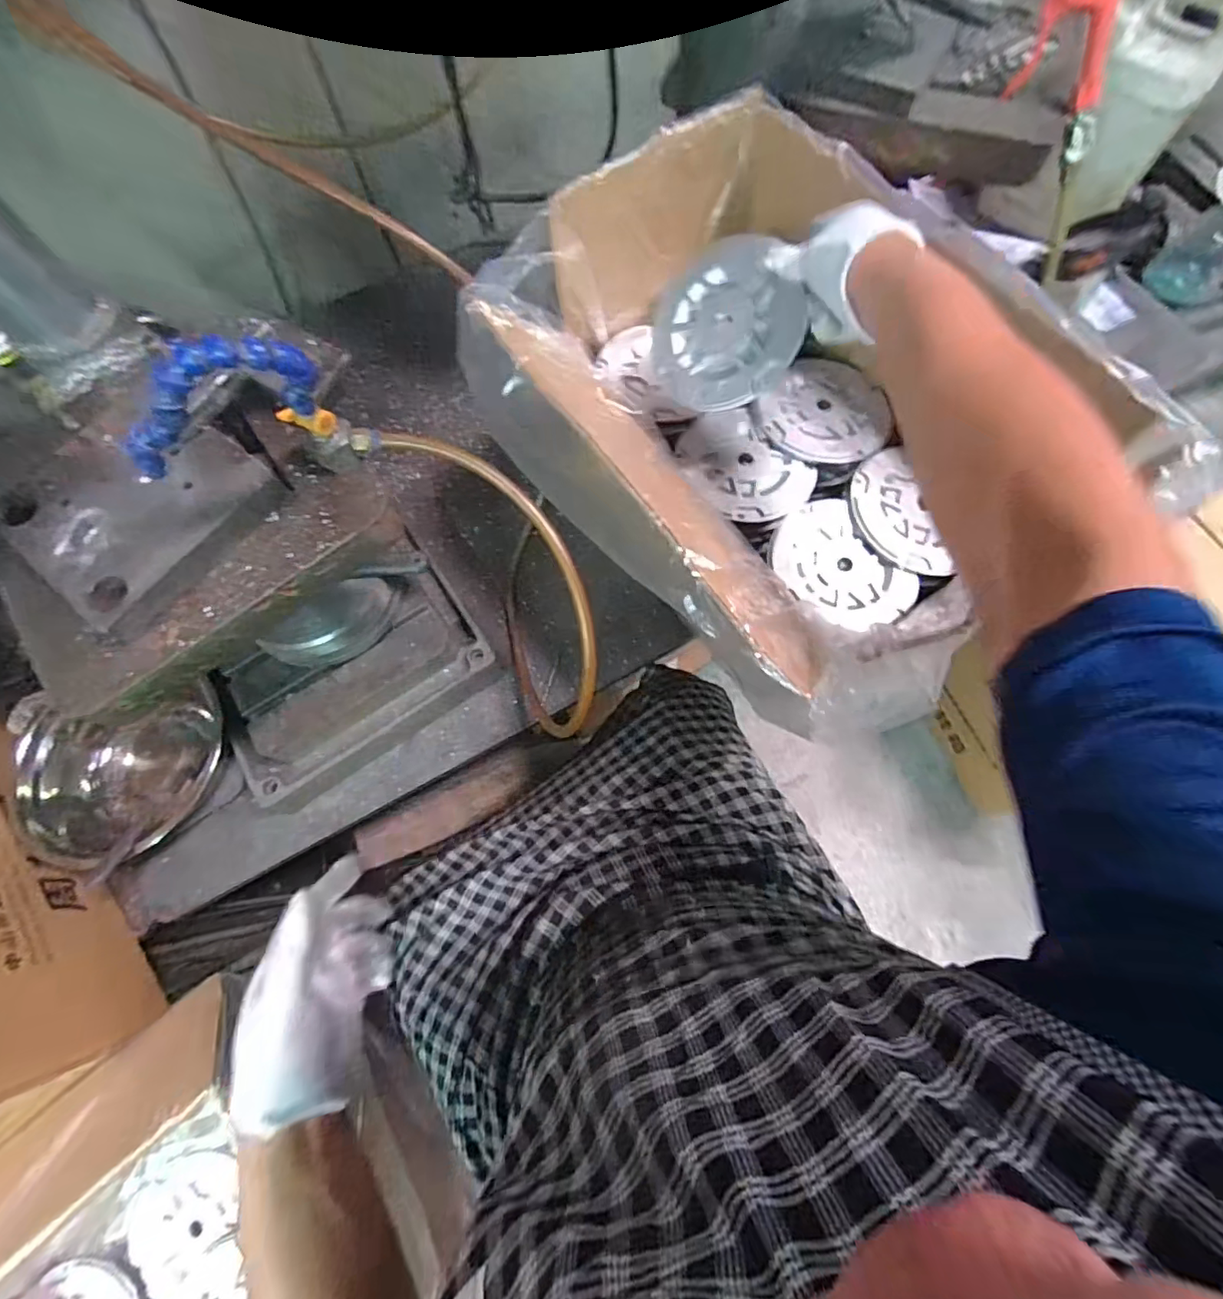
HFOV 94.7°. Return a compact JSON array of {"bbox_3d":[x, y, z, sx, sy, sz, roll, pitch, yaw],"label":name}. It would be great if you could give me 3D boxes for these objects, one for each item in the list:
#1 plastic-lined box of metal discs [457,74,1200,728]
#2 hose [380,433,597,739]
[{"bbox_3d":[0.137,-0.205,0.494,0.348,0.159,0.478,-34,74,-9],"label":"plastic-lined box of metal discs"},{"bbox_3d":[-0.087,-0.045,0.553,0.094,0.328,0.271,-32,74,-9],"label":"hose"}]

